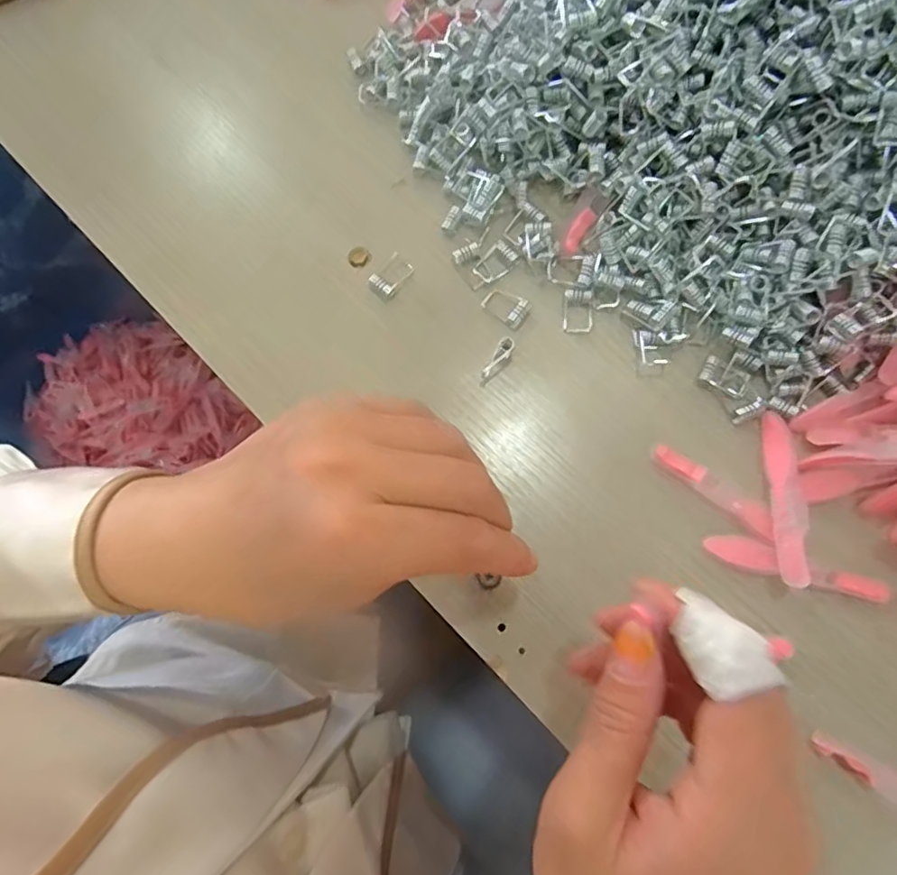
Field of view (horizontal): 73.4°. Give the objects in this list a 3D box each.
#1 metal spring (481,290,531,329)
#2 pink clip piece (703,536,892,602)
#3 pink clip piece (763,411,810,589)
[{"bbox_3d":[0.029,-0.067,0.305,0.023,0.004,0.016,38,81,10],"label":"metal spring"},{"bbox_3d":[0.157,0.060,0.271,0.079,0.008,0.013,18,78,6],"label":"pink clip piece"},{"bbox_3d":[0.152,0.027,0.272,0.014,0.006,0.079,-10,63,34],"label":"pink clip piece"}]

